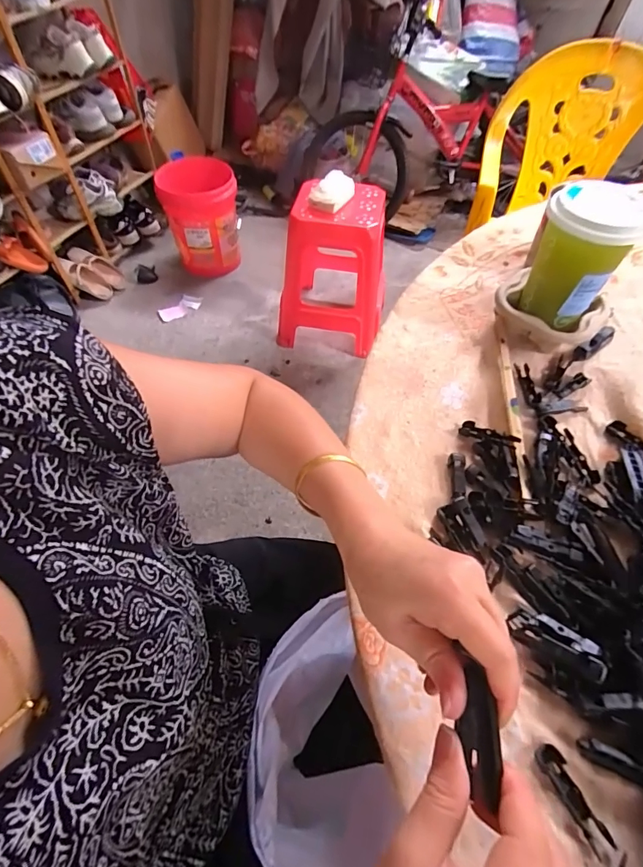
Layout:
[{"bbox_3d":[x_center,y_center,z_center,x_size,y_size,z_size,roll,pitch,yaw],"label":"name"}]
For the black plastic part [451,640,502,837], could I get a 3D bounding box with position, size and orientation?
[{"bbox_3d":[0.078,0.149,0.206,0.017,0.009,0.070,-1,74,2],"label":"black plastic part"}]

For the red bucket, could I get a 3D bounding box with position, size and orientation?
[{"bbox_3d":[-0.447,-0.839,1.631,0.266,0.357,0.257,-7,54,-3],"label":"red bucket"}]

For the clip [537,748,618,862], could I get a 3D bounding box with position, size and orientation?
[{"bbox_3d":[0.154,0.222,0.255,0.015,0.008,0.054,-24,57,-15],"label":"clip"}]

